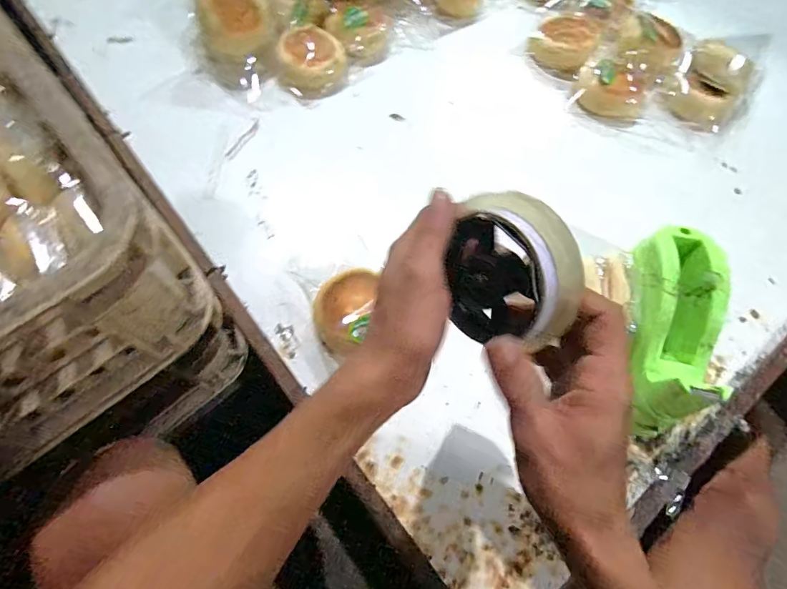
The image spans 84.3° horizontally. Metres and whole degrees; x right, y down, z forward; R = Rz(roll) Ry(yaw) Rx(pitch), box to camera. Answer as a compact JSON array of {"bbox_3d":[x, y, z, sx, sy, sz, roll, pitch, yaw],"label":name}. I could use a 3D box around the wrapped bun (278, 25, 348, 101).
[{"bbox_3d":[-0.109,-0.316,0.593,0.087,0.039,0.088,-5,69,-5],"label":"wrapped bun"}]

